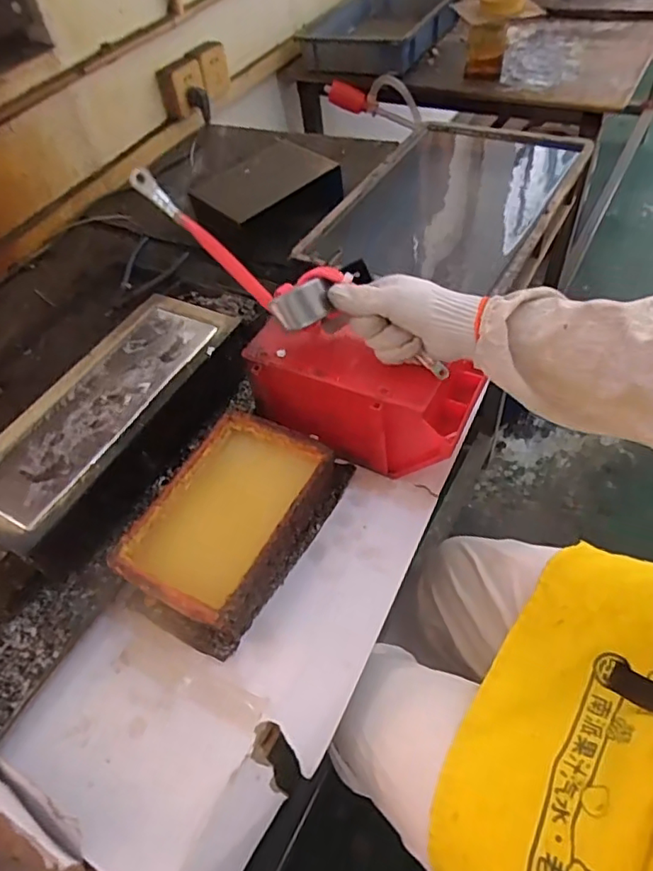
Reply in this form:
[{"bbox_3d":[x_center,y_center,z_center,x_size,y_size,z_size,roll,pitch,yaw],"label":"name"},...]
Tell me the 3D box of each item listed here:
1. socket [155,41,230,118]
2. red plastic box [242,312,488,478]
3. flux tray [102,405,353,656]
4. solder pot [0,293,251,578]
[{"bbox_3d":[-0.274,-0.743,1.164,0.051,0.089,0.168,27,60,26],"label":"socket"},{"bbox_3d":[0.035,-0.043,0.584,0.233,0.105,0.093,19,58,22],"label":"red plastic box"},{"bbox_3d":[-0.090,0.081,0.543,0.137,0.062,0.226,20,58,23],"label":"flux tray"},{"bbox_3d":[-0.230,-0.011,0.627,0.165,0.086,0.338,22,59,24],"label":"solder pot"}]

